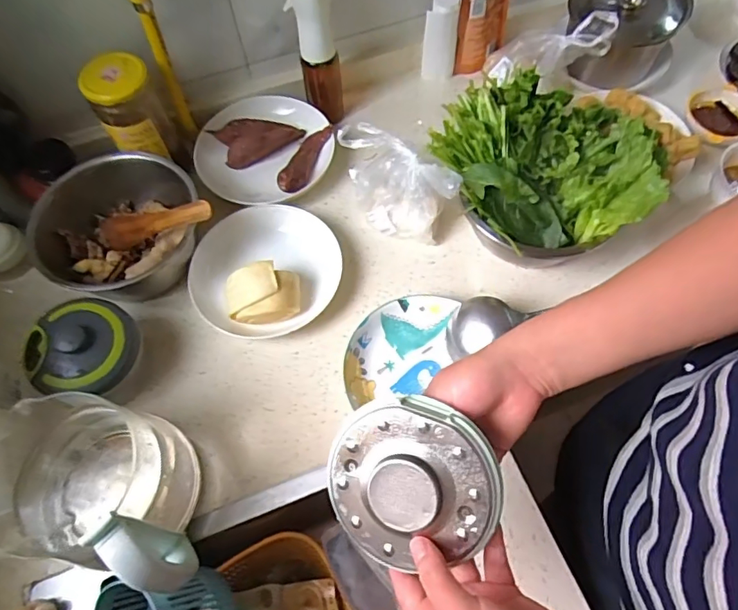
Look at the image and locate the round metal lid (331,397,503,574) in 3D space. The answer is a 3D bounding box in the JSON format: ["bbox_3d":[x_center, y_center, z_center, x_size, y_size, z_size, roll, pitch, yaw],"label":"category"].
[{"bbox_3d":[0.028,0.132,0.379,0.129,0.026,0.117,-20,88,19],"label":"round metal lid"}]

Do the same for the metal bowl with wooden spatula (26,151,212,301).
[{"bbox_3d":[-0.327,-0.097,0.692,0.204,0.116,0.194,-1,64,2],"label":"metal bowl with wooden spatula"}]

